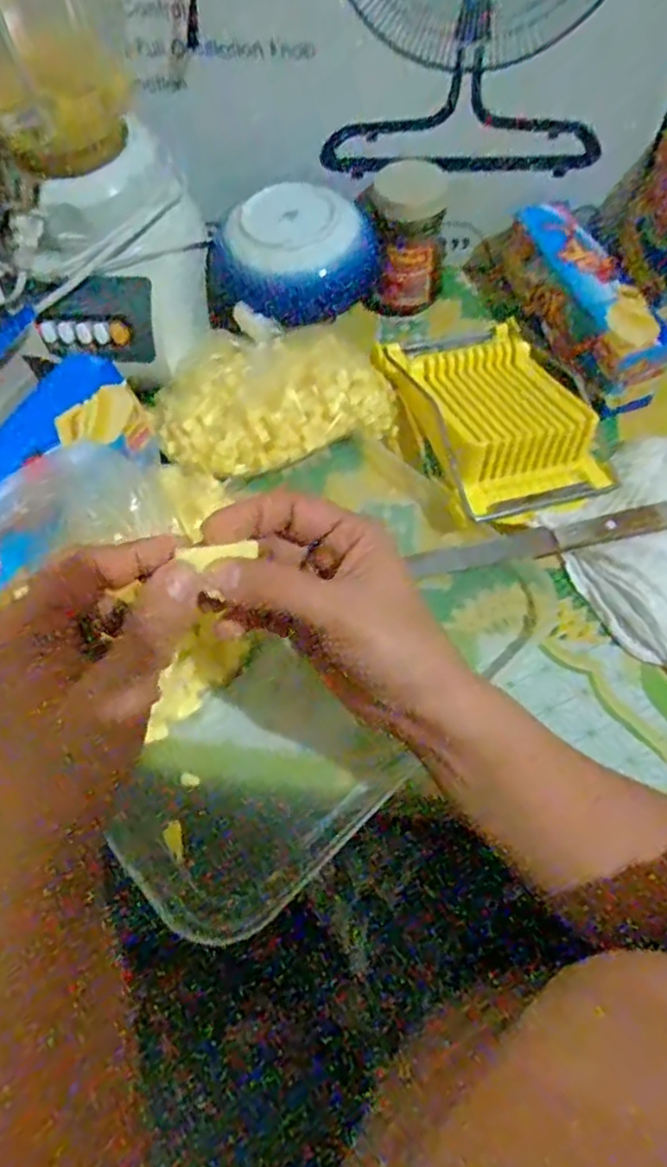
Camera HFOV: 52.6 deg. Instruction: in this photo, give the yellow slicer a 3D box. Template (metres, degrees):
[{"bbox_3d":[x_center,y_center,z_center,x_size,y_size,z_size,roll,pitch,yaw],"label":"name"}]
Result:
[{"bbox_3d":[0.115,-0.137,0.509,0.120,0.044,0.208,-16,61,-7],"label":"yellow slicer"}]

